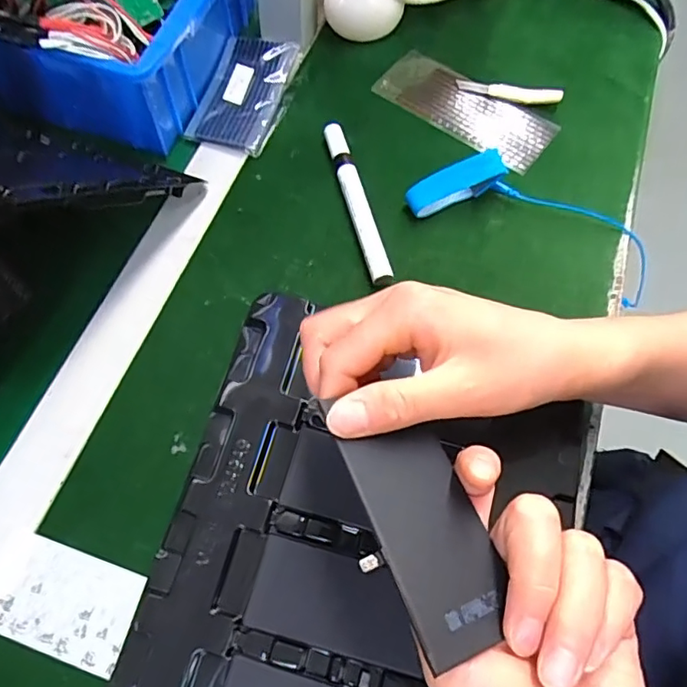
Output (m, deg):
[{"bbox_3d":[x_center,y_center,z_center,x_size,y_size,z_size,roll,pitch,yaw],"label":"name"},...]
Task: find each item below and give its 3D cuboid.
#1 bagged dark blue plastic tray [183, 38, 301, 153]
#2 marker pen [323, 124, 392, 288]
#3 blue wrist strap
[{"bbox_3d":[-0.082,-0.205,0.443,0.065,0.022,0.108,15,66,4],"label":"bagged dark blue plastic tray"},{"bbox_3d":[0.010,-0.104,0.401,0.014,0.016,0.141,-13,67,-8],"label":"marker pen"},{"bbox_3d":[0.140,-0.097,0.407,0.184,0.047,0.052,18,66,-8],"label":"blue wrist strap"}]

